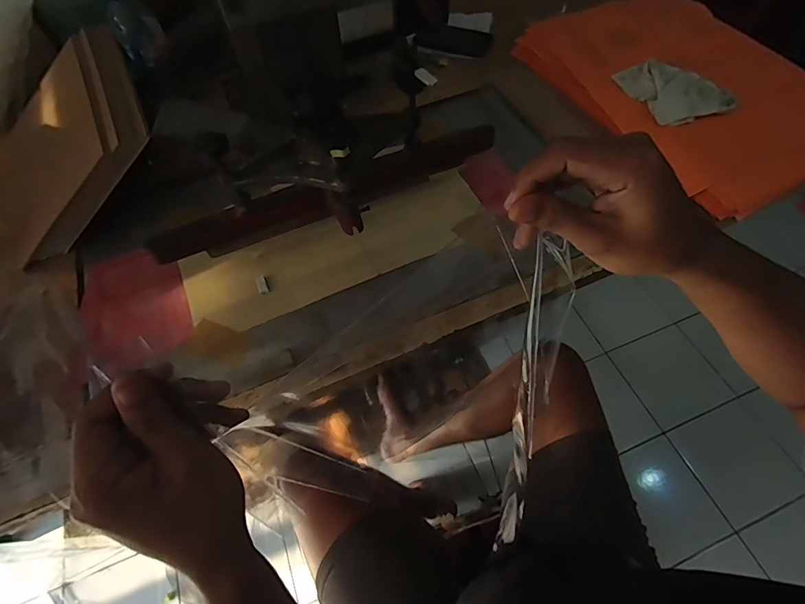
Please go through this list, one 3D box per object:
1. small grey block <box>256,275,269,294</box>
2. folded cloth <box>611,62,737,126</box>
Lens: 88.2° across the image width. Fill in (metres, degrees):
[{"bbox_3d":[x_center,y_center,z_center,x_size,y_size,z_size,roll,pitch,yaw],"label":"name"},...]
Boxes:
[{"bbox_3d":[-0.193,-0.024,0.574,0.013,0.008,0.030,-22,64,-9],"label":"small grey block"},{"bbox_3d":[0.447,-0.357,0.687,0.120,0.022,0.148,-23,63,3],"label":"folded cloth"}]

